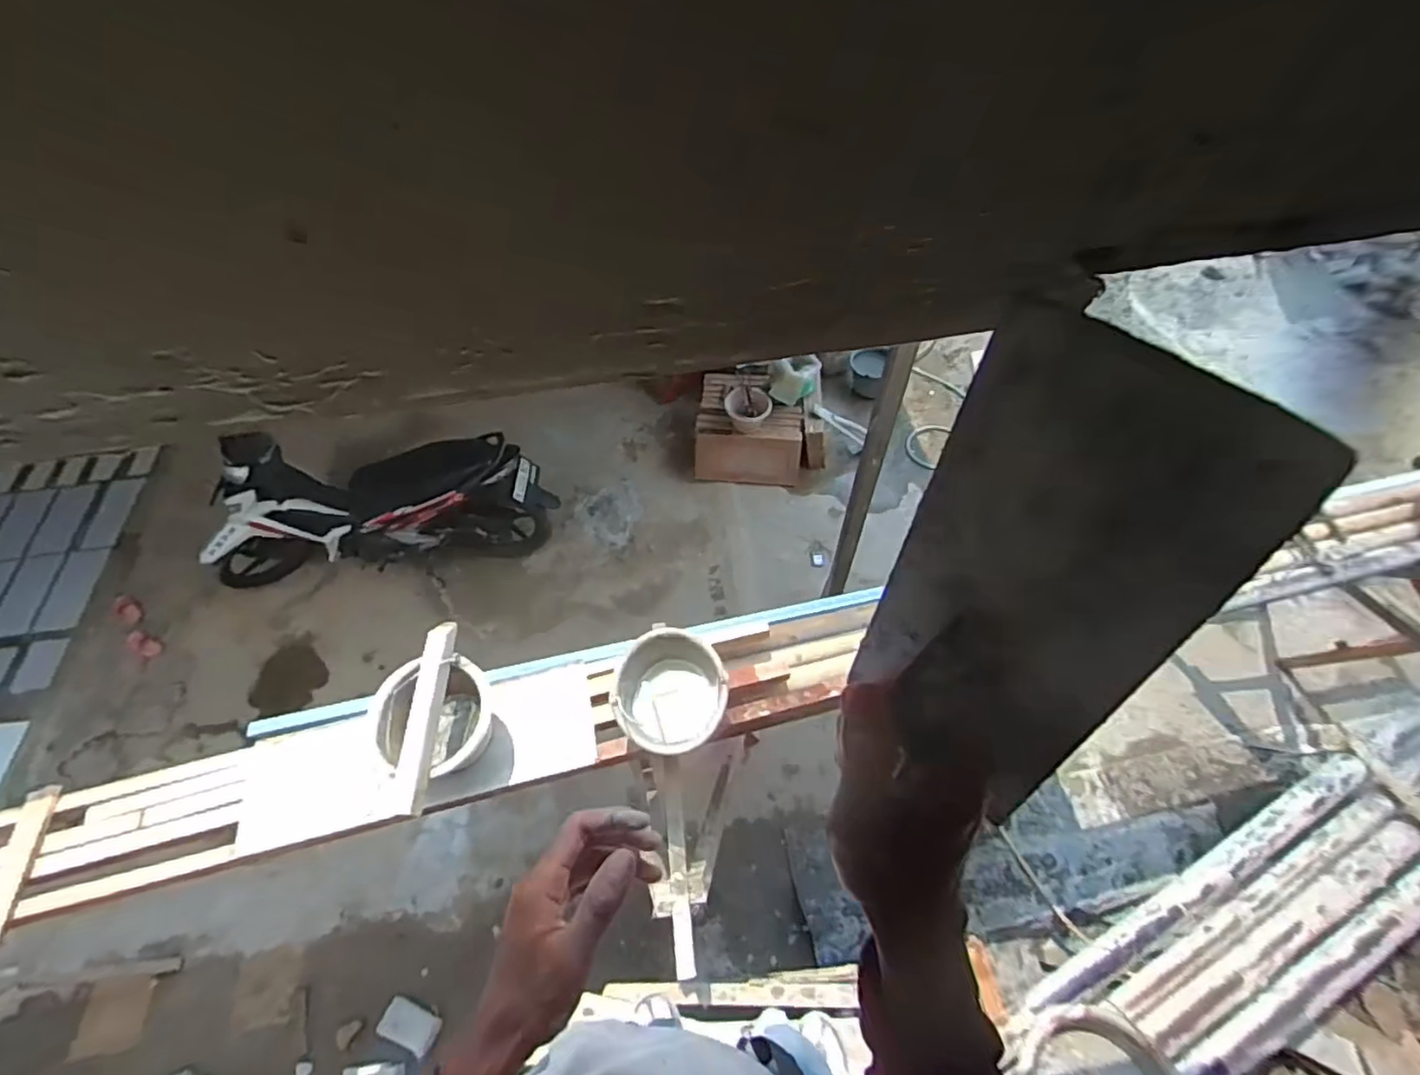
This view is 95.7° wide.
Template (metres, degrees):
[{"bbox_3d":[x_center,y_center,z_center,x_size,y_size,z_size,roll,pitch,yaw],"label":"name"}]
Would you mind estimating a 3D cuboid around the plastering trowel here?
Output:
[{"bbox_3d":[0.113,0.030,0.250,0.103,0.231,0.047,34,56,29],"label":"plastering trowel"}]

